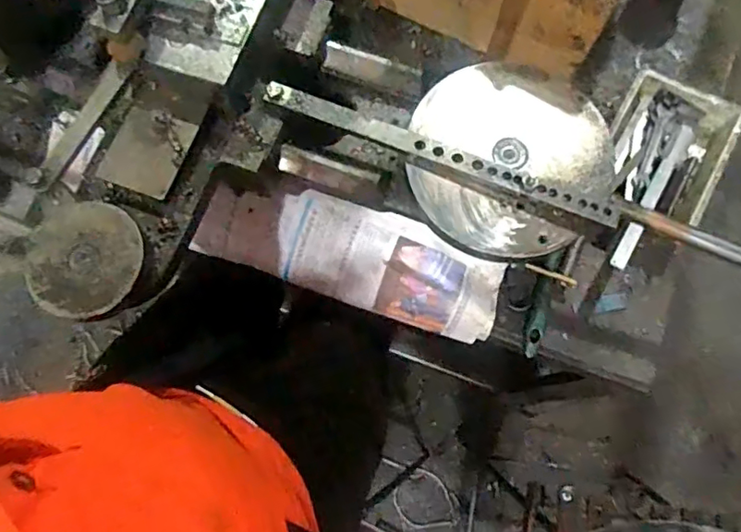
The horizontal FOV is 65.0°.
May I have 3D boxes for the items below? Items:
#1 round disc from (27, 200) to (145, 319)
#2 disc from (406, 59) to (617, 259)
[{"bbox_3d":[-0.239,-0.006,0.482,0.093,0.014,0.097,0,74,0],"label":"round disc"},{"bbox_3d":[0.126,-0.101,0.529,0.178,0.019,0.183,0,77,1],"label":"disc"}]

